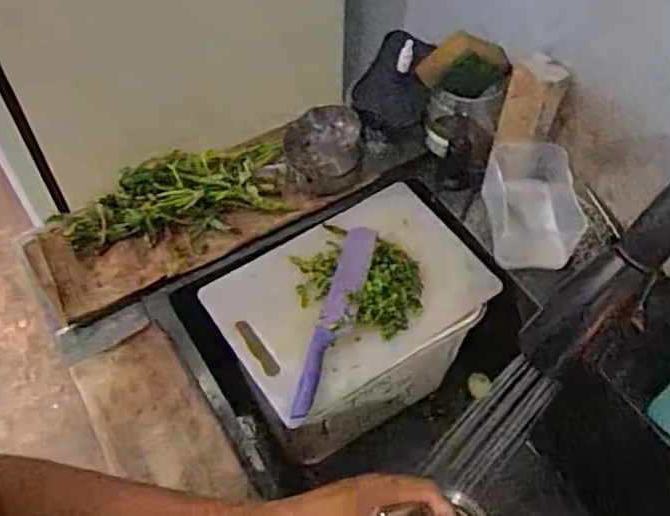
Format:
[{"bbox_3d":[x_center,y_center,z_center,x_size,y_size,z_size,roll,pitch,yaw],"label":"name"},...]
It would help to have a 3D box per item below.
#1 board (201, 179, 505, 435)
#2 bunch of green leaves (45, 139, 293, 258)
[{"bbox_3d":[0.020,0.038,0.771,0.297,0.017,0.196,-29,63,-20],"label":"board"},{"bbox_3d":[-0.197,-0.076,0.828,0.273,0.035,0.109,-12,55,-10],"label":"bunch of green leaves"}]

